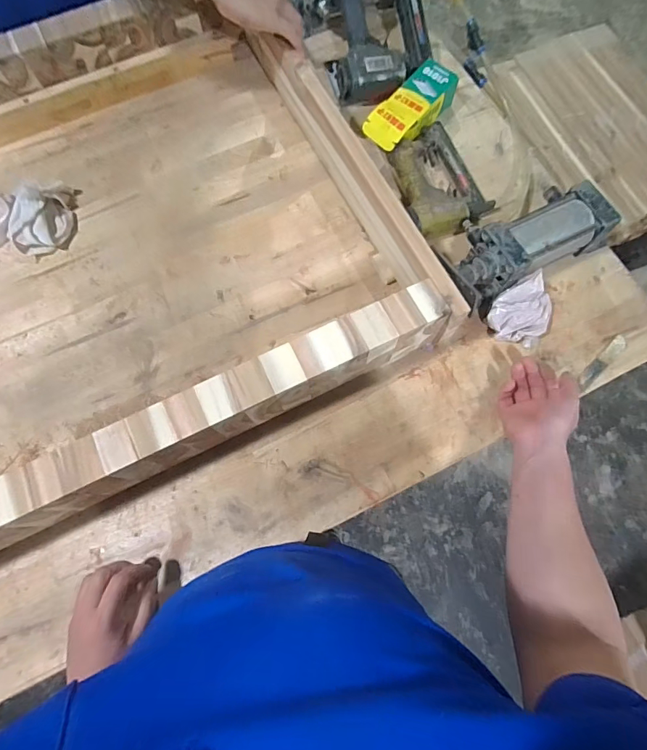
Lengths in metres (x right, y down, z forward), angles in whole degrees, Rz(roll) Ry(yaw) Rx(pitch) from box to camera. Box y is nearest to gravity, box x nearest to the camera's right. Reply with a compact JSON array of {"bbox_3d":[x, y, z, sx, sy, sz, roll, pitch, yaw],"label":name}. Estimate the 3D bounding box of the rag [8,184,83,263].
[{"bbox_3d":[-0.424,-0.245,0.639,0.081,0.054,0.129,25,75,8],"label":"rag"}]

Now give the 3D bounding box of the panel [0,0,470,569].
[{"bbox_3d":[-0.355,-0.168,0.585,0.830,0.109,0.676,-26,74,-7],"label":"panel"}]

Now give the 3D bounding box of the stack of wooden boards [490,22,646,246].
[{"bbox_3d":[0.868,-0.775,1.345,0.521,0.135,0.698,-22,74,-6],"label":"stack of wooden boards"}]

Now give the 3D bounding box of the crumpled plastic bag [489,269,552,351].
[{"bbox_3d":[0.275,-0.083,0.582,0.085,0.019,0.090,-22,89,6],"label":"crumpled plastic bag"}]

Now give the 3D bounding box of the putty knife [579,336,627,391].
[{"bbox_3d":[0.390,-0.020,0.586,0.097,0.010,0.019,-42,77,-11],"label":"putty knife"}]

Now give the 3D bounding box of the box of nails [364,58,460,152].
[{"bbox_3d":[0.141,-0.426,0.681,0.068,0.056,0.175,40,78,12],"label":"box of nails"}]

